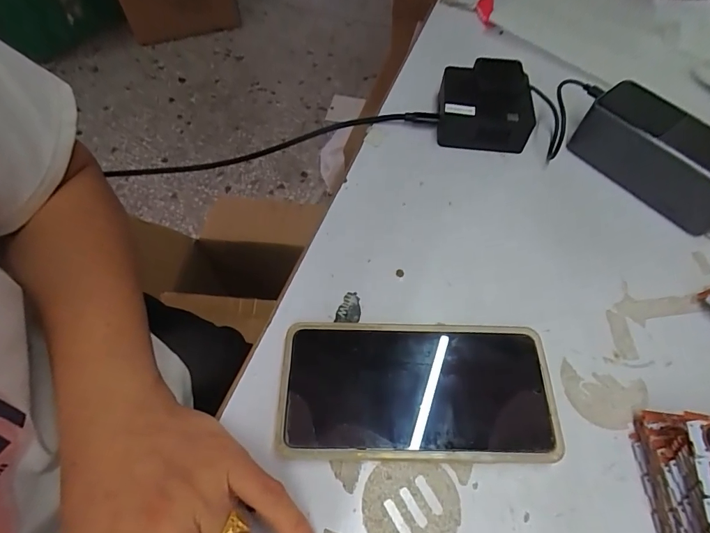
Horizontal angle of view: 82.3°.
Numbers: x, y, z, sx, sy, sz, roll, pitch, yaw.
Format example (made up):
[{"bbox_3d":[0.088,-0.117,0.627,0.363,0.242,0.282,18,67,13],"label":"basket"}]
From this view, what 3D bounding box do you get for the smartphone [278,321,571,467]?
[{"bbox_3d":[0.039,0.078,0.256,0.168,0.016,0.081,1,61,0],"label":"smartphone"}]

